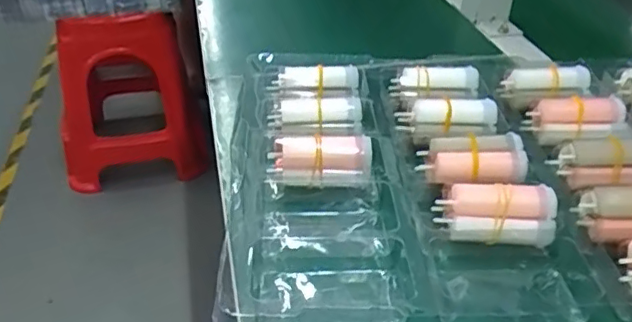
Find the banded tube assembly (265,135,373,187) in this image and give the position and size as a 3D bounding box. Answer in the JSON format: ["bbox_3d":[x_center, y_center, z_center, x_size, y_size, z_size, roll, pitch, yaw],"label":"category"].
[{"bbox_3d":[0.003,-0.002,0.373,0.067,0.020,0.026,-2,36,-5],"label":"banded tube assembly"}]

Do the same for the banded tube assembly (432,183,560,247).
[{"bbox_3d":[0.108,0.030,0.348,0.068,0.025,0.026,4,36,3],"label":"banded tube assembly"}]

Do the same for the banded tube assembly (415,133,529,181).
[{"bbox_3d":[0.105,-0.002,0.384,0.070,0.021,0.028,0,36,-2],"label":"banded tube assembly"}]

